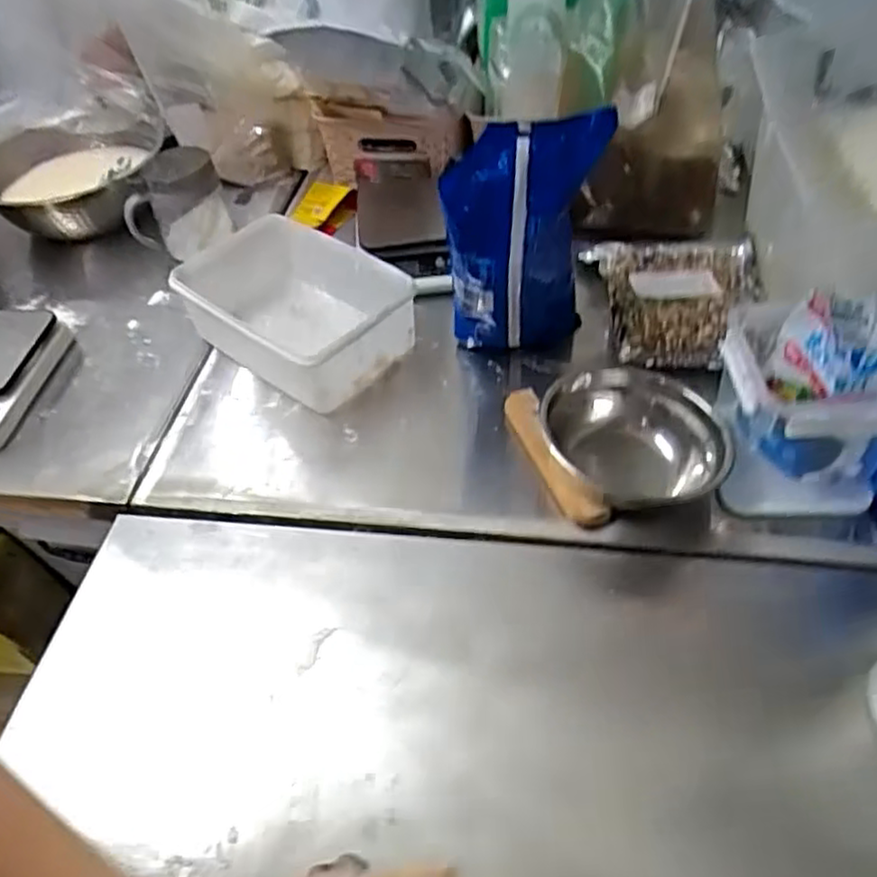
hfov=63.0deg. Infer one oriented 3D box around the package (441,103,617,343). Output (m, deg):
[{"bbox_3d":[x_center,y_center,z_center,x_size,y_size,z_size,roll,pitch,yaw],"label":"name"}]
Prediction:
[{"bbox_3d":[0.073,-0.165,0.629,0.132,0.233,0.055,-12,48,-4],"label":"package"}]

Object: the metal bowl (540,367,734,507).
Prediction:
[{"bbox_3d":[0.164,-0.001,0.582,0.142,0.066,0.132,-3,48,3],"label":"metal bowl"}]

